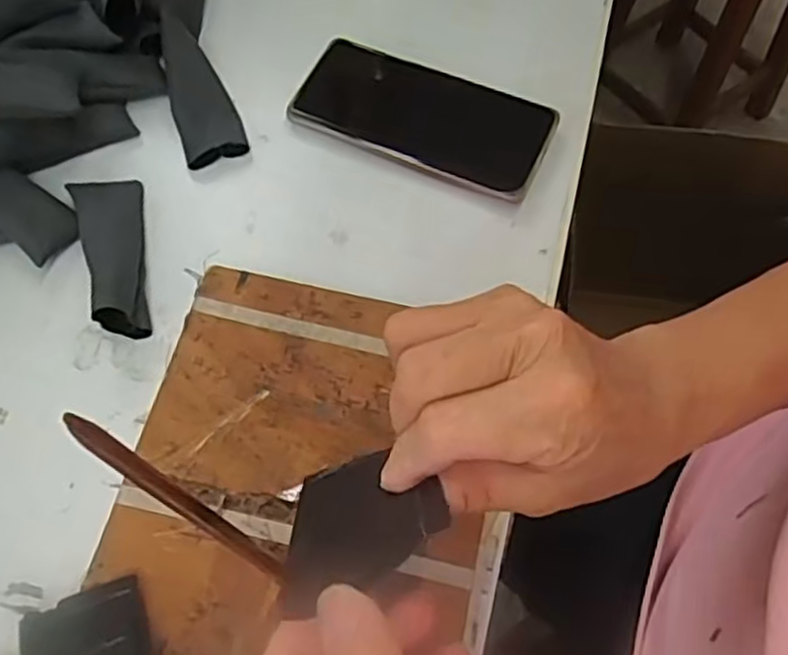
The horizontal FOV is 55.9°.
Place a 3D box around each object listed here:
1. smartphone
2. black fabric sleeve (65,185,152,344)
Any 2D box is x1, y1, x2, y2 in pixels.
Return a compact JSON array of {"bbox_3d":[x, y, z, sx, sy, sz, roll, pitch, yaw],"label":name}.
[{"bbox_3d":[0.018,-0.136,0.473,0.160,0.009,0.076,22,63,11],"label":"smartphone"},{"bbox_3d":[-0.163,-0.046,0.419,0.037,0.034,0.105,-11,66,-5],"label":"black fabric sleeve"}]

